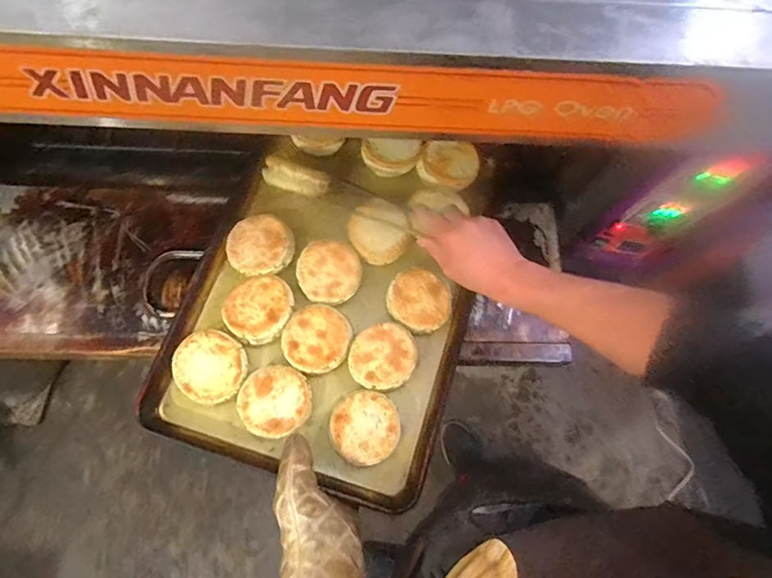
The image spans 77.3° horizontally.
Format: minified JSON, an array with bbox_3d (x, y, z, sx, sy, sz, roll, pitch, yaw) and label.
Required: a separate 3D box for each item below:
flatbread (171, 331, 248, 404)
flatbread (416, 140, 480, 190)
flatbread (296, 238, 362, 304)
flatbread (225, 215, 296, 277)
[{"bbox_3d":[-0.251,0.110,0.684,0.100,0.025,0.095,10,71,3],"label":"flatbread"},{"bbox_3d":[0.105,-0.200,0.782,0.100,0.036,0.077,-6,71,-3],"label":"flatbread"},{"bbox_3d":[-0.087,-0.026,0.735,0.096,0.021,0.095,0,71,0],"label":"flatbread"},{"bbox_3d":[-0.193,-0.067,0.739,0.099,0.026,0.089,19,72,6],"label":"flatbread"}]

